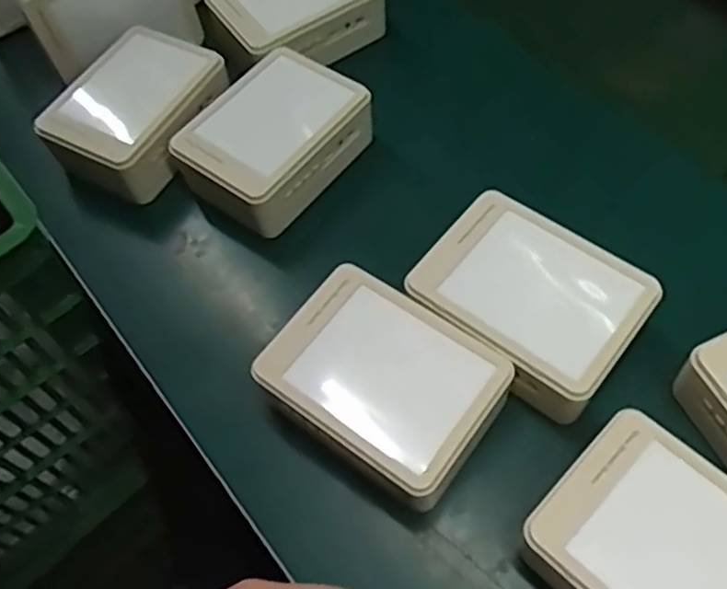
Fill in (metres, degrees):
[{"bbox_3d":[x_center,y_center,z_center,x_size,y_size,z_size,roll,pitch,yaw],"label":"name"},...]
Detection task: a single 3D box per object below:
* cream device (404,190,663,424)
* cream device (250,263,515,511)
[{"bbox_3d":[0.111,0.003,0.475,0.142,0.044,0.111,34,66,21],"label":"cream device"},{"bbox_3d":[0.012,0.063,0.464,0.140,0.063,0.110,34,66,21],"label":"cream device"}]

